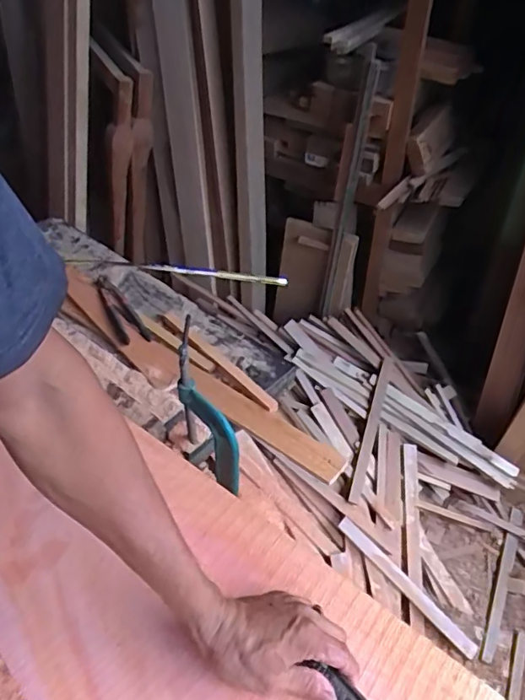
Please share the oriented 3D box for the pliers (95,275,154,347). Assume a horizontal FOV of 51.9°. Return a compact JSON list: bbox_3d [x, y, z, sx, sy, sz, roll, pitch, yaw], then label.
[{"bbox_3d":[-0.277,-0.081,1.059,0.057,0.022,0.203,-19,47,-18],"label":"pliers"}]

